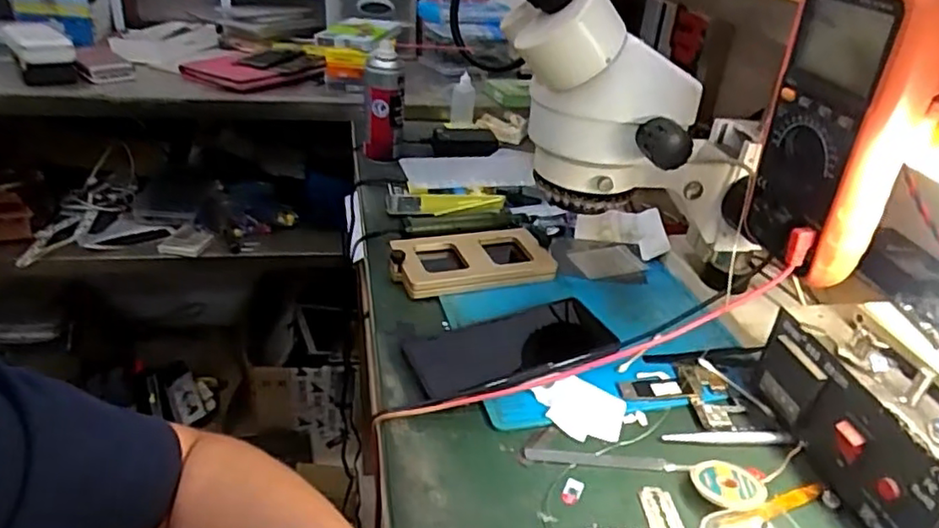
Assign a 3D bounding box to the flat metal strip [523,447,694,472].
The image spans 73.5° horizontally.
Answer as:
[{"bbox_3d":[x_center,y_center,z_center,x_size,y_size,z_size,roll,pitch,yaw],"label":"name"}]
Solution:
[{"bbox_3d":[0.096,0.138,0.442,0.115,0.004,0.013,4,30,0],"label":"flat metal strip"}]

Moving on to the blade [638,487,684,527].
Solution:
[{"bbox_3d":[0.124,0.162,0.403,0.022,0.004,0.044,4,27,-7],"label":"blade"}]

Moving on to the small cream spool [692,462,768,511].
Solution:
[{"bbox_3d":[0.174,0.148,0.420,0.048,0.012,0.042,1,30,-4],"label":"small cream spool"}]

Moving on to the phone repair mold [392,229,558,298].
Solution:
[{"bbox_3d":[0.004,-0.005,0.637,0.167,0.027,0.081,-8,32,-20],"label":"phone repair mold"}]

